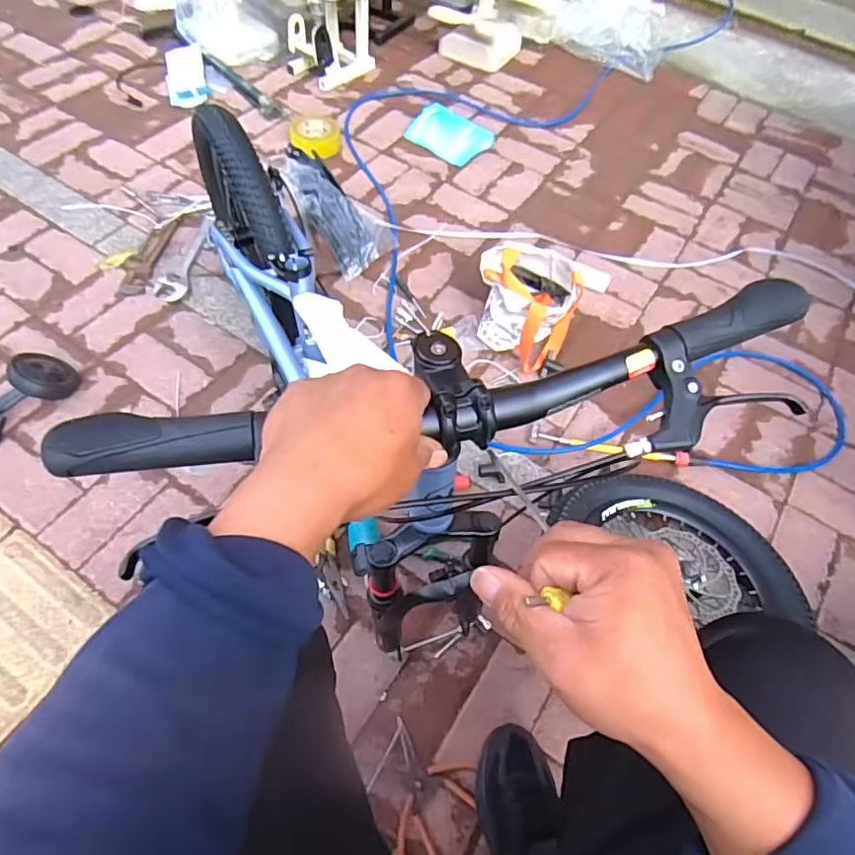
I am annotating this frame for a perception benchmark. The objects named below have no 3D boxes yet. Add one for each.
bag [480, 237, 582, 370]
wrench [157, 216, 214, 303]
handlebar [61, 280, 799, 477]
[{"bbox_3d":[0.207,-0.254,1.154,0.180,0.167,0.201,-27,62,-18],"label":"bag"},{"bbox_3d":[-0.531,-0.368,1.245,0.059,0.022,0.259,4,57,0],"label":"wrench"},{"bbox_3d":[0.030,-0.024,0.395,0.520,0.048,0.117,-9,58,-10],"label":"handlebar"}]

